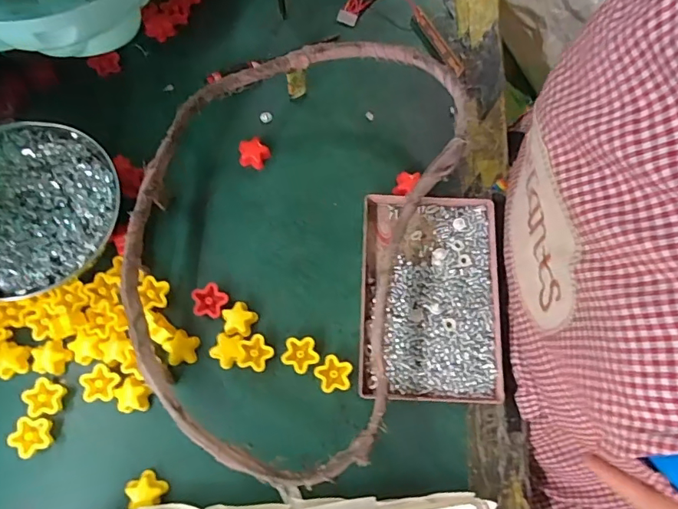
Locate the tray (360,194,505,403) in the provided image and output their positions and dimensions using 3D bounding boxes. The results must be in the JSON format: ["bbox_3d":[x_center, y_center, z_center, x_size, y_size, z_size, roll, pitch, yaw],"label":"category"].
[{"bbox_3d":[0.071,0.031,0.378,0.104,0.018,0.158,3,73,0],"label":"tray"}]

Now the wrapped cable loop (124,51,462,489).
[{"bbox_3d":[-0.039,-0.025,0.344,0.210,0.025,0.331,18,74,4],"label":"wrapped cable loop"}]

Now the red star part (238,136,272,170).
[{"bbox_3d":[-0.072,-0.086,0.407,0.026,0.013,0.023,-11,73,-4],"label":"red star part"}]

